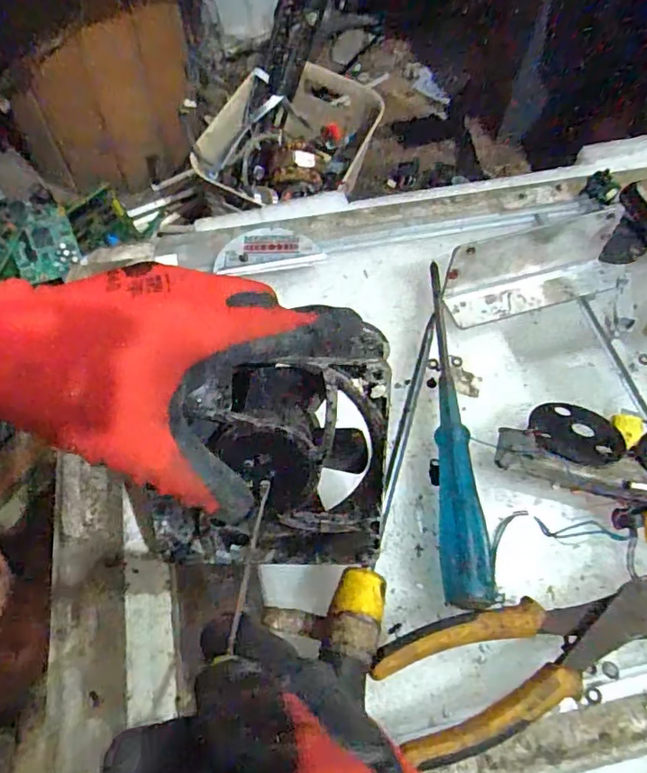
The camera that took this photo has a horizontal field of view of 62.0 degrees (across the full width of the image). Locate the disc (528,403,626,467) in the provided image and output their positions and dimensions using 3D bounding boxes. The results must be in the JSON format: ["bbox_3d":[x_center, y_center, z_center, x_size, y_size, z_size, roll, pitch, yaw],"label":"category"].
[{"bbox_3d":[0.159,0.030,0.339,0.055,0.006,0.055,4,38,-3],"label":"disc"}]

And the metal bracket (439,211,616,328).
[{"bbox_3d":[0.158,-0.089,0.397,0.140,0.051,0.045,-15,60,-8],"label":"metal bracket"}]

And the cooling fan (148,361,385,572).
[{"bbox_3d":[-0.028,0.041,0.273,0.115,0.117,0.023,1,26,-1],"label":"cooling fan"}]

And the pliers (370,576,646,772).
[{"bbox_3d":[0.113,0.136,0.279,0.167,0.015,0.056,-17,60,-9],"label":"pliers"}]

